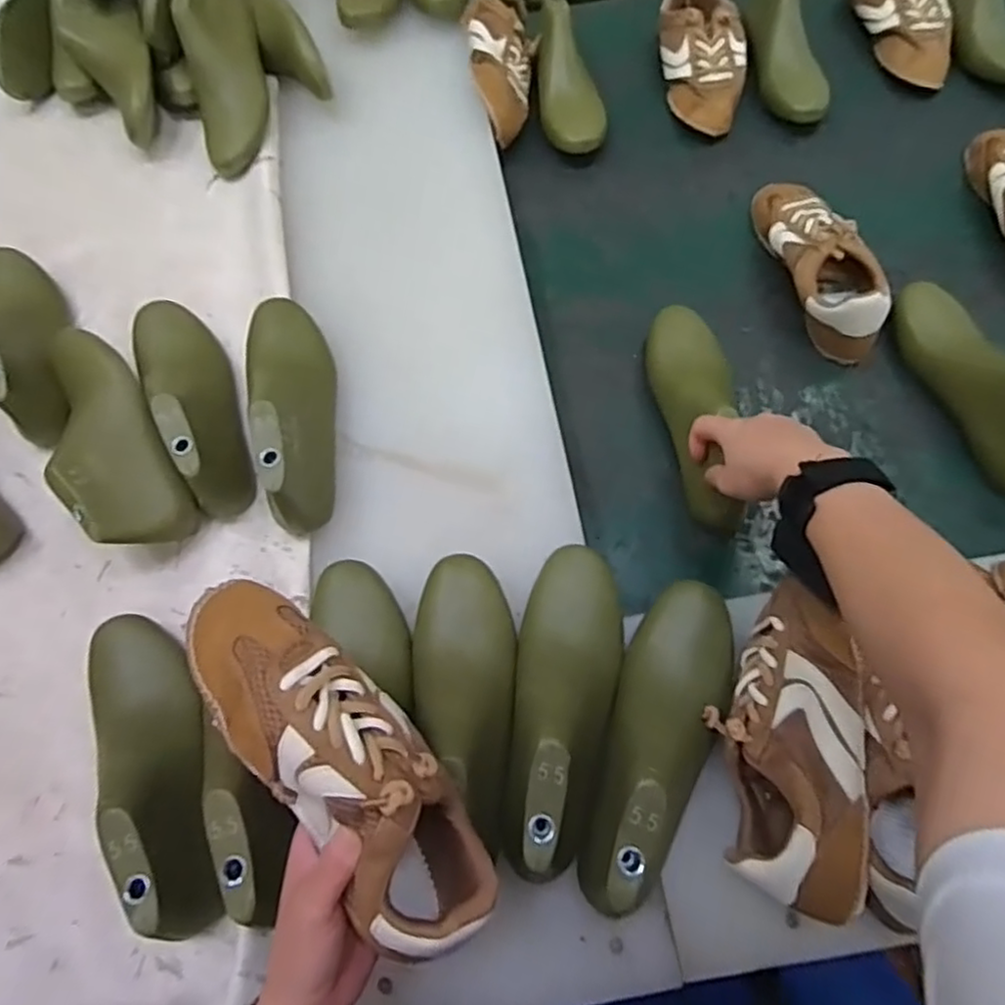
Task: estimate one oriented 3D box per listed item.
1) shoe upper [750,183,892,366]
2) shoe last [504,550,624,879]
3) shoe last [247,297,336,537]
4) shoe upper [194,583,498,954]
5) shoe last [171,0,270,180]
[{"bbox_3d":[0.314,-0.250,0.681,0.081,0.067,0.226,-15,67,-2],"label":"shoe upper"},{"bbox_3d":[0.044,0.136,0.475,0.073,0.079,0.235,8,68,7],"label":"shoe last"},{"bbox_3d":[-0.186,-0.095,0.581,0.069,0.075,0.240,-19,68,-4],"label":"shoe last"},{"bbox_3d":[-0.089,0.133,0.361,0.072,0.088,0.208,-39,89,-14],"label":"shoe upper"},{"bbox_3d":[-0.304,-0.471,0.735,0.077,0.071,0.221,-9,91,-1],"label":"shoe last"}]

